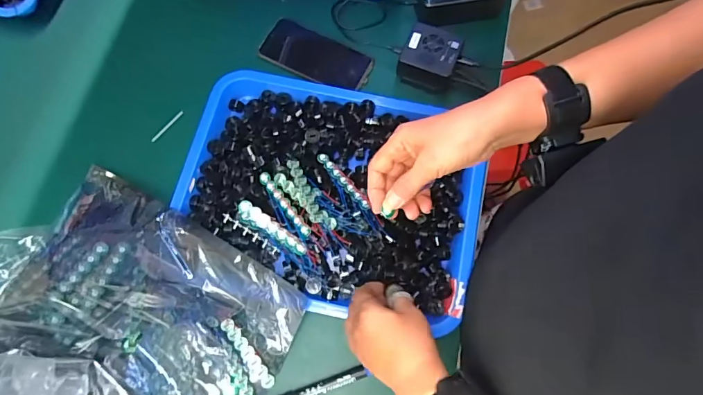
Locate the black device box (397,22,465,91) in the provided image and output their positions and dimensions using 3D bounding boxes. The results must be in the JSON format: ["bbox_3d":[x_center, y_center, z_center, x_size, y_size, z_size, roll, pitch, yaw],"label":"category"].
[{"bbox_3d":[0.112,-0.200,0.592,0.078,0.045,0.074,18,73,4],"label":"black device box"}]

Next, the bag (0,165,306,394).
[{"bbox_3d":[-0.241,0.127,0.475,0.346,0.047,0.221,29,74,7],"label":"bag"}]

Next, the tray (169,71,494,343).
[{"bbox_3d":[-0.031,-0.014,0.532,0.385,0.054,0.286,13,73,2],"label":"tray"}]

